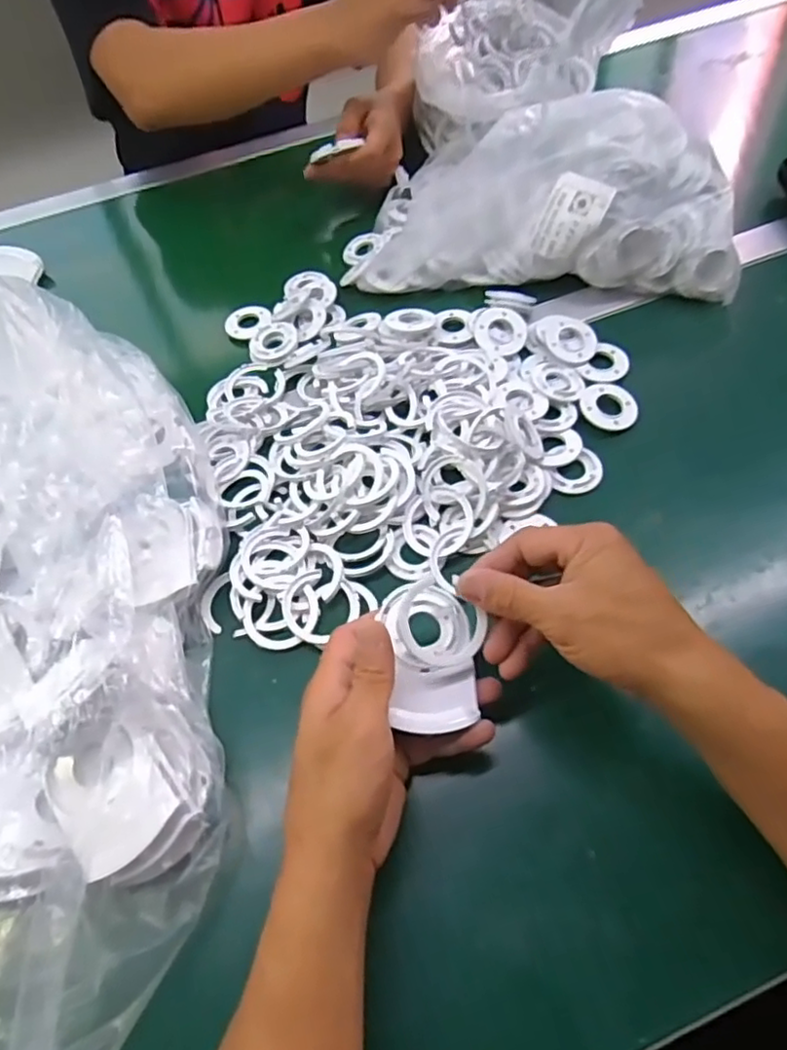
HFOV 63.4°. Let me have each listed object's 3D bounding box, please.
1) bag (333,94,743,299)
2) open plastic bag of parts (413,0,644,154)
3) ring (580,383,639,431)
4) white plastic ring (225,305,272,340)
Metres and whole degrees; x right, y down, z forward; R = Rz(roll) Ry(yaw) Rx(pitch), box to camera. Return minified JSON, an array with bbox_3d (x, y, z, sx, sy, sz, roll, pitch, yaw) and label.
[{"bbox_3d":[0.132,-0.289,0.569,0.331,0.095,0.141,1,59,4],"label":"bag"},{"bbox_3d":[0.129,-0.486,0.632,0.266,0.107,0.154,-38,64,-1],"label":"open plastic bag of parts"},{"bbox_3d":[0.170,-0.094,0.500,0.045,0.006,0.040,23,62,20],"label":"ring"},{"bbox_3d":[-0.138,-0.194,0.606,0.044,0.010,0.047,-3,57,4],"label":"white plastic ring"}]

